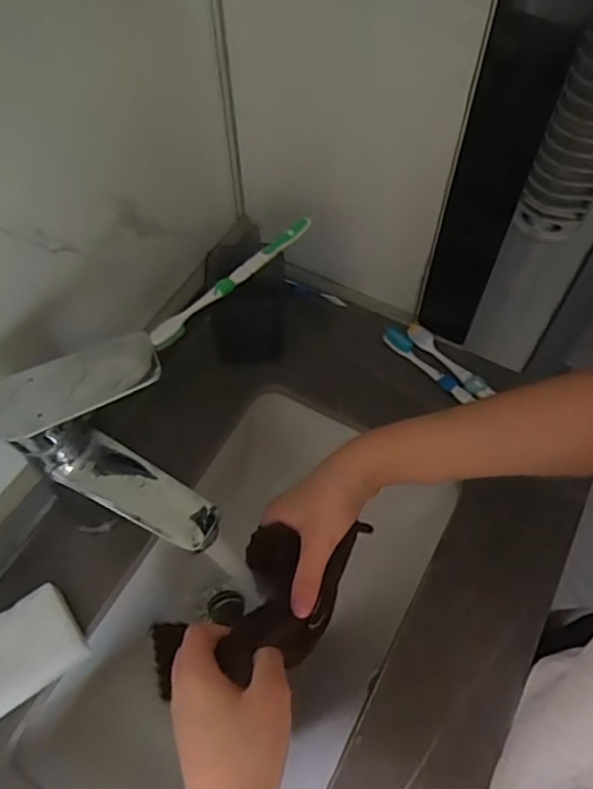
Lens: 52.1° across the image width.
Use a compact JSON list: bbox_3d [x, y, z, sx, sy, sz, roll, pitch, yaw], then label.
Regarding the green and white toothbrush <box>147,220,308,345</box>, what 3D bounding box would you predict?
[{"bbox_3d":[-0.052,-0.094,0.501,0.166,0.023,0.014,-39,66,-21],"label":"green and white toothbrush"}]

